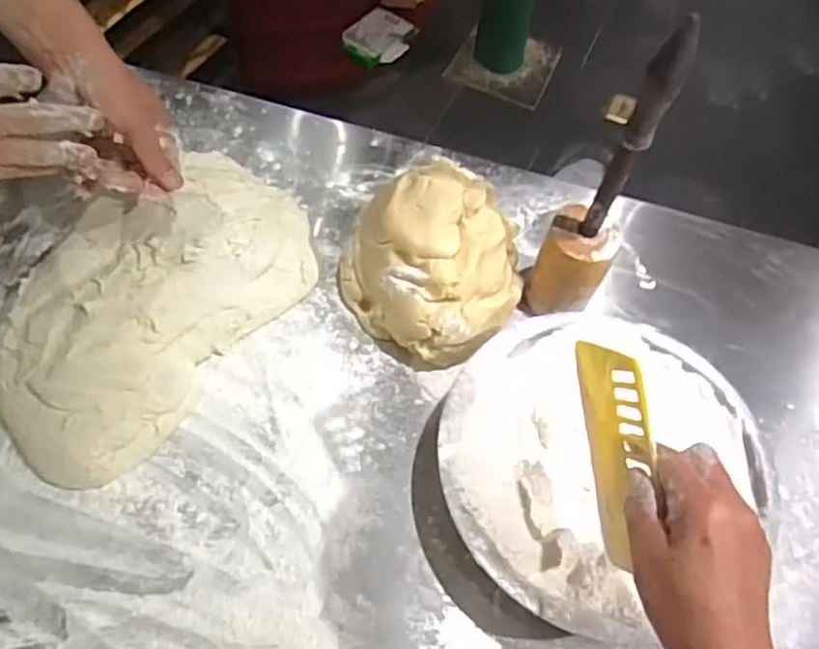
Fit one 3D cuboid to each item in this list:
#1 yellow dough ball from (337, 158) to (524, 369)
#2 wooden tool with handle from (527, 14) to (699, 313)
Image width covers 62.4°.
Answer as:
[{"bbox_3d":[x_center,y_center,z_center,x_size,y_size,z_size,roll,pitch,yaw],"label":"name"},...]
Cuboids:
[{"bbox_3d":[0.023,-0.065,0.683,0.170,0.135,0.148,36,63,16],"label":"yellow dough ball"},{"bbox_3d":[0.171,-0.109,0.600,0.062,0.346,0.067,25,60,10],"label":"wooden tool with handle"}]

